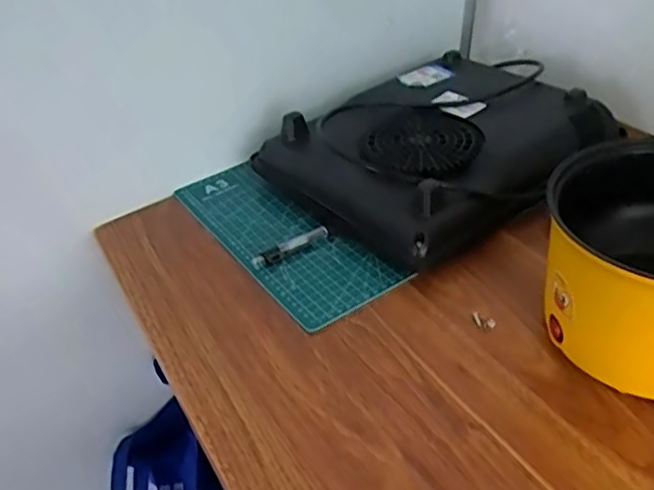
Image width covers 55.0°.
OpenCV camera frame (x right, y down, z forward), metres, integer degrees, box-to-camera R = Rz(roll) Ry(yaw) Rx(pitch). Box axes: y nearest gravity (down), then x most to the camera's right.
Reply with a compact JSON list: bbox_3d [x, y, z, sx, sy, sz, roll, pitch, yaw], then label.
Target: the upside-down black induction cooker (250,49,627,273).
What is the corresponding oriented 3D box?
[{"bbox_3d":[0.142,-0.121,0.707,0.368,0.068,0.253,-28,42,-24],"label":"upside-down black induction cooker"}]

